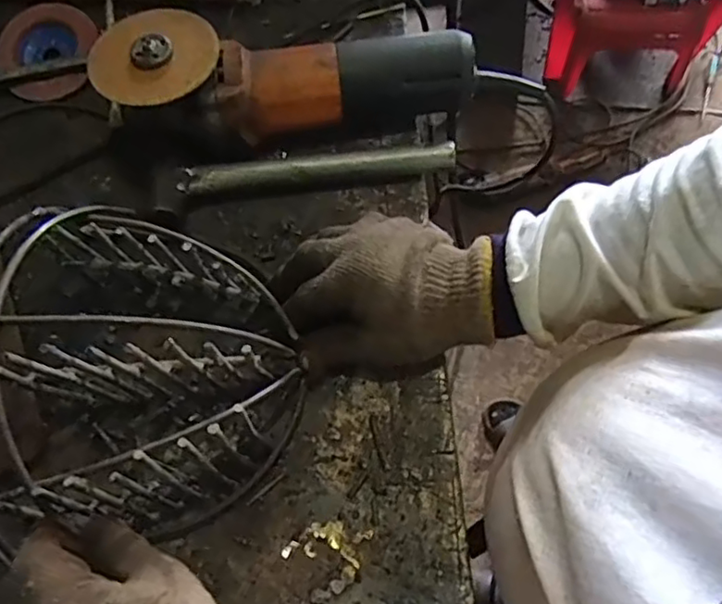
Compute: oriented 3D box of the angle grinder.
[{"bbox_3d":[-0.054,-0.176,0.487,0.282,0.078,0.102,0,68,2],"label":"angle grinder"}]

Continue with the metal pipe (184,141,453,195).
[{"bbox_3d":[-0.034,-0.107,0.496,0.213,0.018,0.024,-5,68,1],"label":"metal pipe"}]

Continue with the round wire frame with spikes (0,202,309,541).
[{"bbox_3d":[-0.132,0.035,0.397,0.167,0.122,0.202,-6,68,0],"label":"round wire frame with spikes"}]

